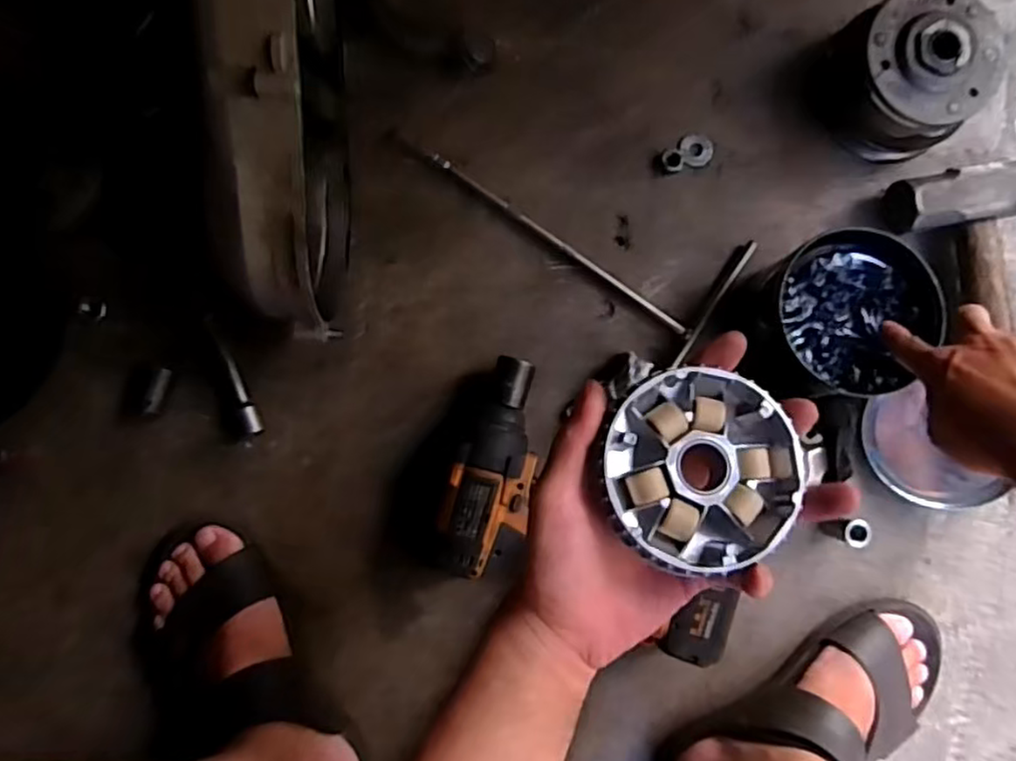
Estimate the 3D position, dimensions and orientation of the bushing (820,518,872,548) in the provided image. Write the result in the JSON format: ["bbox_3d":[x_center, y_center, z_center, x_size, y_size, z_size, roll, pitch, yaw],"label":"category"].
[{"bbox_3d":[0.280,0.123,0.566,0.019,0.039,0.022,37,87,-1],"label":"bushing"}]

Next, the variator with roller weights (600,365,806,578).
[{"bbox_3d":[0.092,0.041,0.324,0.087,0.029,0.088,0,88,-2],"label":"variator with roller weights"}]

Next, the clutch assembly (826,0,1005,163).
[{"bbox_3d":[0.323,-0.246,0.559,0.122,0.078,0.116,-33,91,-3],"label":"clutch assembly"}]

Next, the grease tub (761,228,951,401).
[{"bbox_3d":[0.256,-0.051,0.544,0.115,0.081,0.119,0,88,-2],"label":"grease tub"}]

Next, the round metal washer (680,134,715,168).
[{"bbox_3d":[0.161,-0.196,0.586,0.028,0.004,0.027,0,89,-3],"label":"round metal washer"}]

